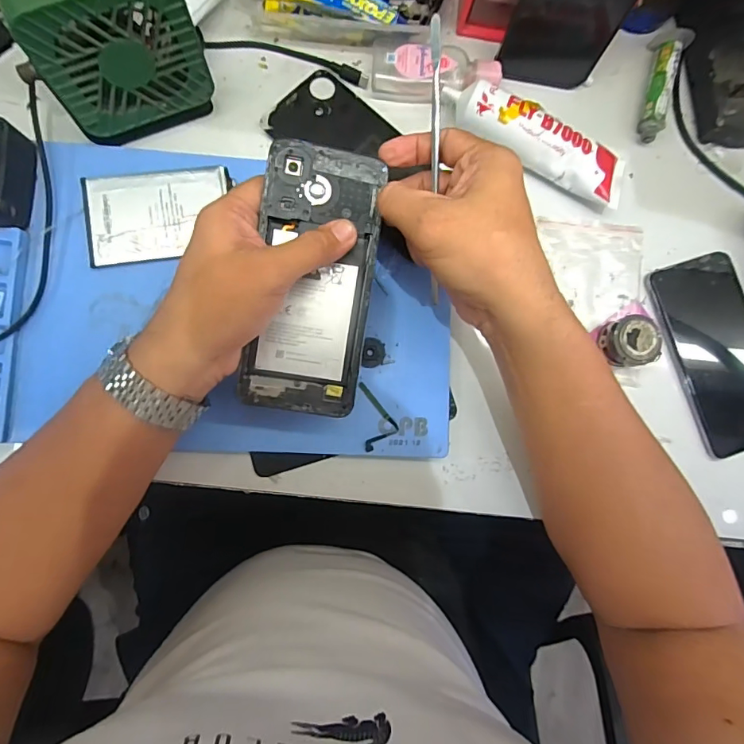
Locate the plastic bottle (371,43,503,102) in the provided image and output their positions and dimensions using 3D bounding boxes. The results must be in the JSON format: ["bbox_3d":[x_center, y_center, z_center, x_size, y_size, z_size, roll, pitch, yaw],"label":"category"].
[{"bbox_3d":[0.052,-0.240,0.375,0.101,0.024,0.042,-3,85,-5],"label":"plastic bottle"}]

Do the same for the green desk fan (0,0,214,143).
[{"bbox_3d":[-0.163,-0.209,0.306,0.095,0.114,0.043,-25,87,-6],"label":"green desk fan"}]

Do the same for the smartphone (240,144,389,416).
[{"bbox_3d":[-0.038,-0.058,0.303,0.075,0.007,0.167,7,94,-4],"label":"smartphone"}]

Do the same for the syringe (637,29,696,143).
[{"bbox_3d":[0.239,-0.241,0.390,0.026,0.020,0.095,19,84,-3],"label":"syringe"}]

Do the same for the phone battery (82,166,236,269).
[{"bbox_3d":[-0.155,-0.116,0.342,0.101,0.004,0.067,-8,86,-5],"label":"phone battery"}]

